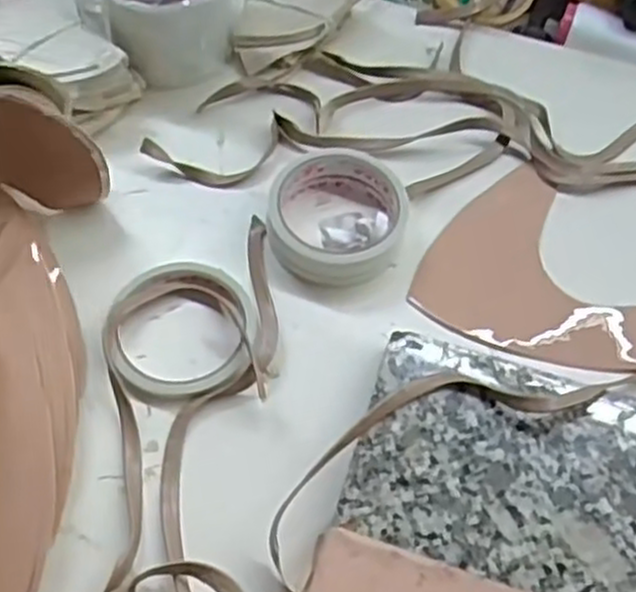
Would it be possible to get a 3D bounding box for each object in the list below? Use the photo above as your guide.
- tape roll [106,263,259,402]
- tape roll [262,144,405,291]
[{"bbox_3d":[-0.083,0.017,0.487,0.088,0.017,0.093,1,59,-1],"label":"tape roll"},{"bbox_3d":[0.010,-0.055,0.516,0.086,0.032,0.092,1,59,-1],"label":"tape roll"}]

